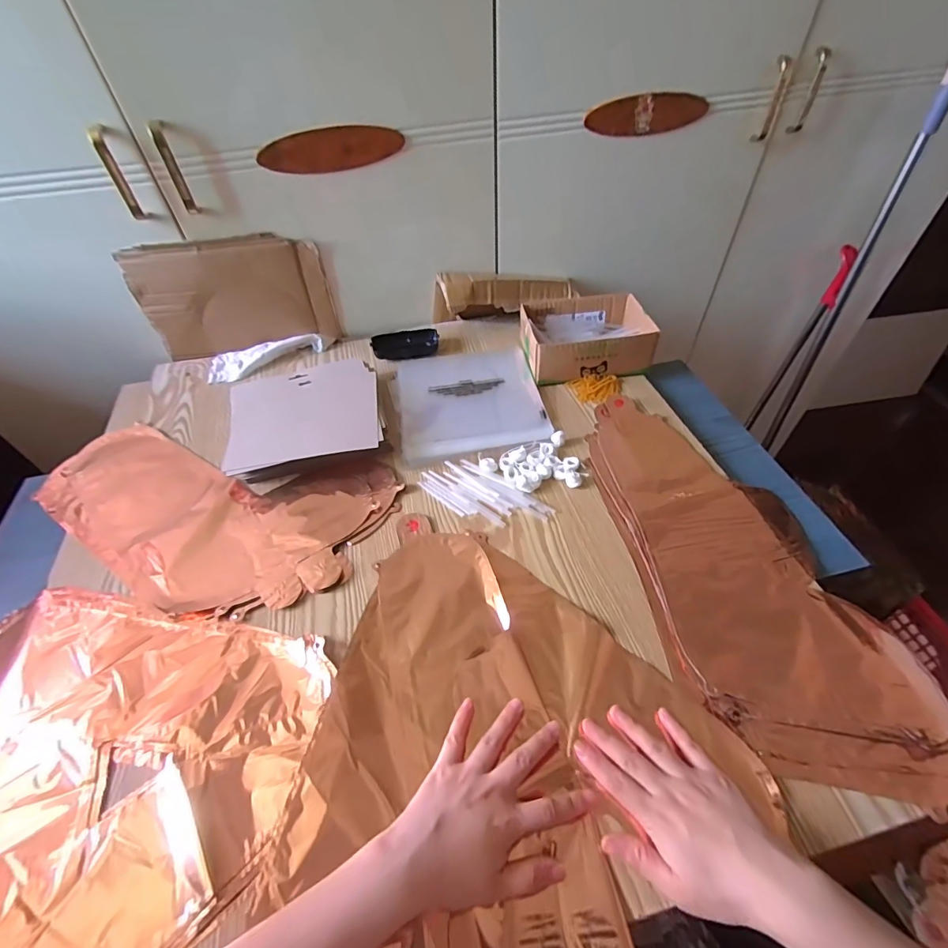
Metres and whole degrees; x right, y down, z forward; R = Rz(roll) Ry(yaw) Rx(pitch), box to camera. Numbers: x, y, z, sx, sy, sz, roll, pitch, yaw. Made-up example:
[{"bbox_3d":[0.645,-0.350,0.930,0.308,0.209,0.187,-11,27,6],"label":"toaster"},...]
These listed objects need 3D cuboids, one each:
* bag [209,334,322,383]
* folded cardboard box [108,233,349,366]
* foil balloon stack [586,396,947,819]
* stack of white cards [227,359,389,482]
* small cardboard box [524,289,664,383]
[{"bbox_3d":[-0.340,-0.194,0.744,0.178,0.028,0.069,-13,50,-8],"label":"bag"},{"bbox_3d":[-0.365,-0.274,0.711,0.267,0.170,0.032,-7,49,-3],"label":"folded cardboard box"},{"bbox_3d":[0.270,0.078,0.490,0.211,0.013,0.458,-12,49,-7],"label":"foil balloon stack"},{"bbox_3d":[-0.228,-0.076,0.626,0.197,0.038,0.192,-12,50,-7],"label":"stack of white cards"},{"bbox_3d":[0.170,-0.216,0.708,0.180,0.064,0.147,-8,49,-4],"label":"small cardboard box"}]

